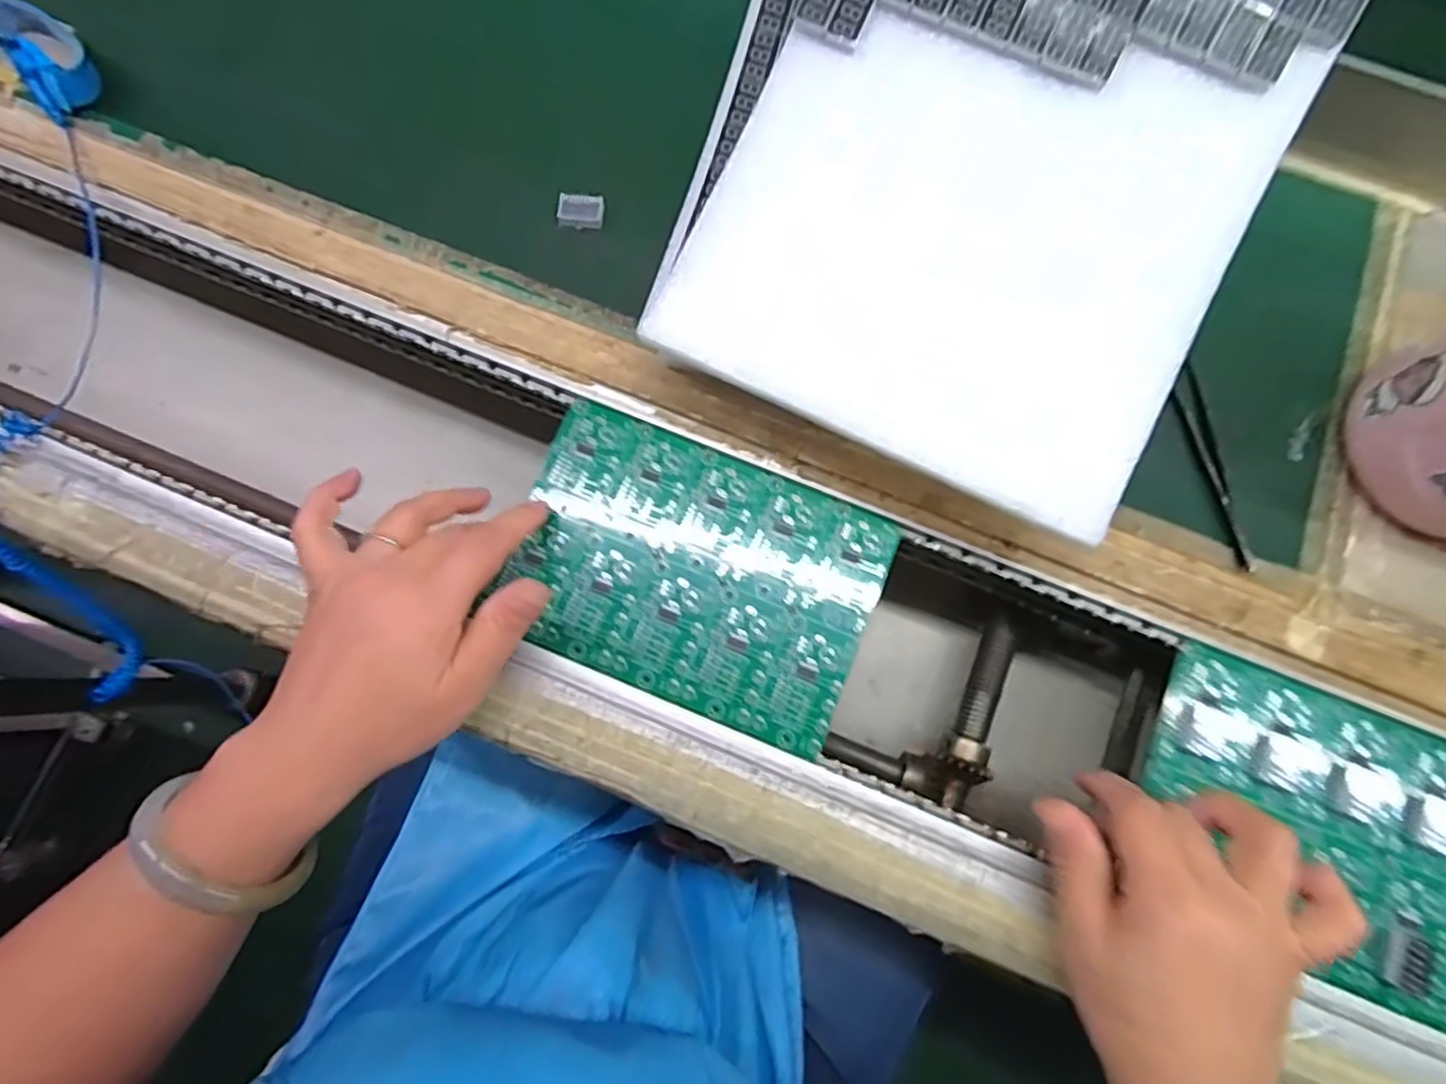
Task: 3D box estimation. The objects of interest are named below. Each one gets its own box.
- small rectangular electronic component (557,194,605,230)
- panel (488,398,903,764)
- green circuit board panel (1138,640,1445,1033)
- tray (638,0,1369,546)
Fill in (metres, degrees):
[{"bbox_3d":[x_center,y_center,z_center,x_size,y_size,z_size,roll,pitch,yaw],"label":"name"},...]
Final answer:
[{"bbox_3d":[-0.076,-0.177,0.380,0.023,0.009,0.016,7,78,2],"label":"small rectangular electronic component"},{"bbox_3d":[-0.015,0.015,0.357,0.179,0.004,0.123,23,79,5],"label":"panel"},{"bbox_3d":[0.289,0.137,0.330,0.179,0.009,0.122,23,79,5],"label":"green circuit board panel"},{"bbox_3d":[0.128,-0.185,0.304,0.214,0.026,0.308,25,95,2],"label":"tray"}]

